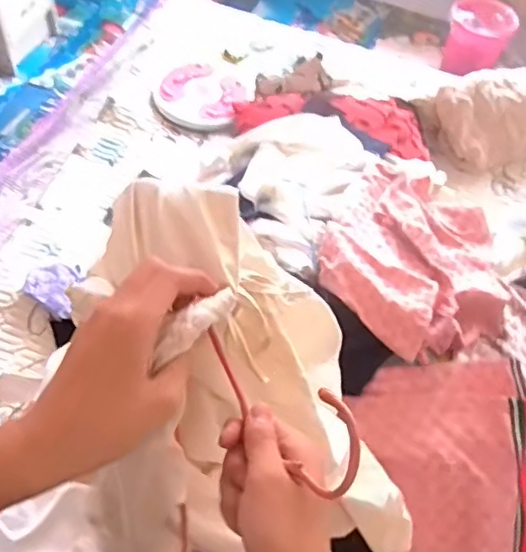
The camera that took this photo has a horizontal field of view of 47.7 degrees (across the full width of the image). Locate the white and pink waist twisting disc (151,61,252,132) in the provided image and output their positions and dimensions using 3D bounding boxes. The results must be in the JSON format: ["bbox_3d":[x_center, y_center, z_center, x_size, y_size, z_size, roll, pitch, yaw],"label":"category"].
[{"bbox_3d":[-0.157,-0.467,1.546,0.220,0.047,0.203,3,54,-4],"label":"white and pink waist twisting disc"}]

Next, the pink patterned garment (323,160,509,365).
[{"bbox_3d":[0.288,-0.048,1.058,0.333,0.129,0.457,26,56,12],"label":"pink patterned garment"}]

